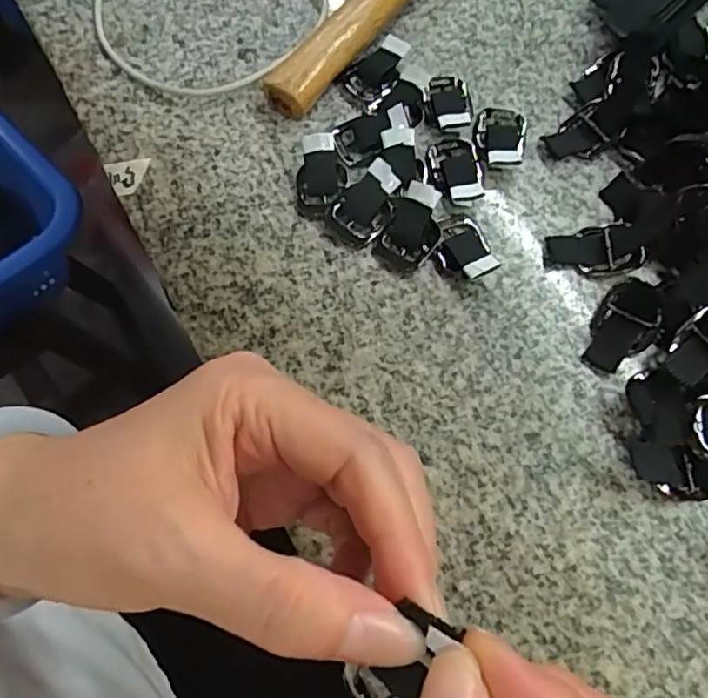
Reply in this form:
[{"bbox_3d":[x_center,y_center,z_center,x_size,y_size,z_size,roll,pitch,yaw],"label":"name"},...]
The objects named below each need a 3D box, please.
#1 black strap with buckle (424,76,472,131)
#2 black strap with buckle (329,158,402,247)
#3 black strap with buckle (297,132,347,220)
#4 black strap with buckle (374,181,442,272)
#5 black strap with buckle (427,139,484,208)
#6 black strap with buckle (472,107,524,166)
[{"bbox_3d":[0.048,-0.127,0.313,0.023,0.011,0.040,-1,69,0],"label":"black strap with buckle"},{"bbox_3d":[0.006,-0.068,0.286,0.033,0.018,0.025,-35,73,-12],"label":"black strap with buckle"},{"bbox_3d":[-0.016,-0.082,0.291,0.023,0.020,0.035,-1,69,0],"label":"black strap with buckle"},{"bbox_3d":[0.027,-0.056,0.281,0.026,0.017,0.034,24,71,9],"label":"black strap with buckle"},{"bbox_3d":[0.051,-0.088,0.297,0.026,0.008,0.038,-8,69,-3],"label":"black strap with buckle"},{"bbox_3d":[0.073,-0.106,0.305,0.025,0.011,0.038,6,69,3],"label":"black strap with buckle"}]

